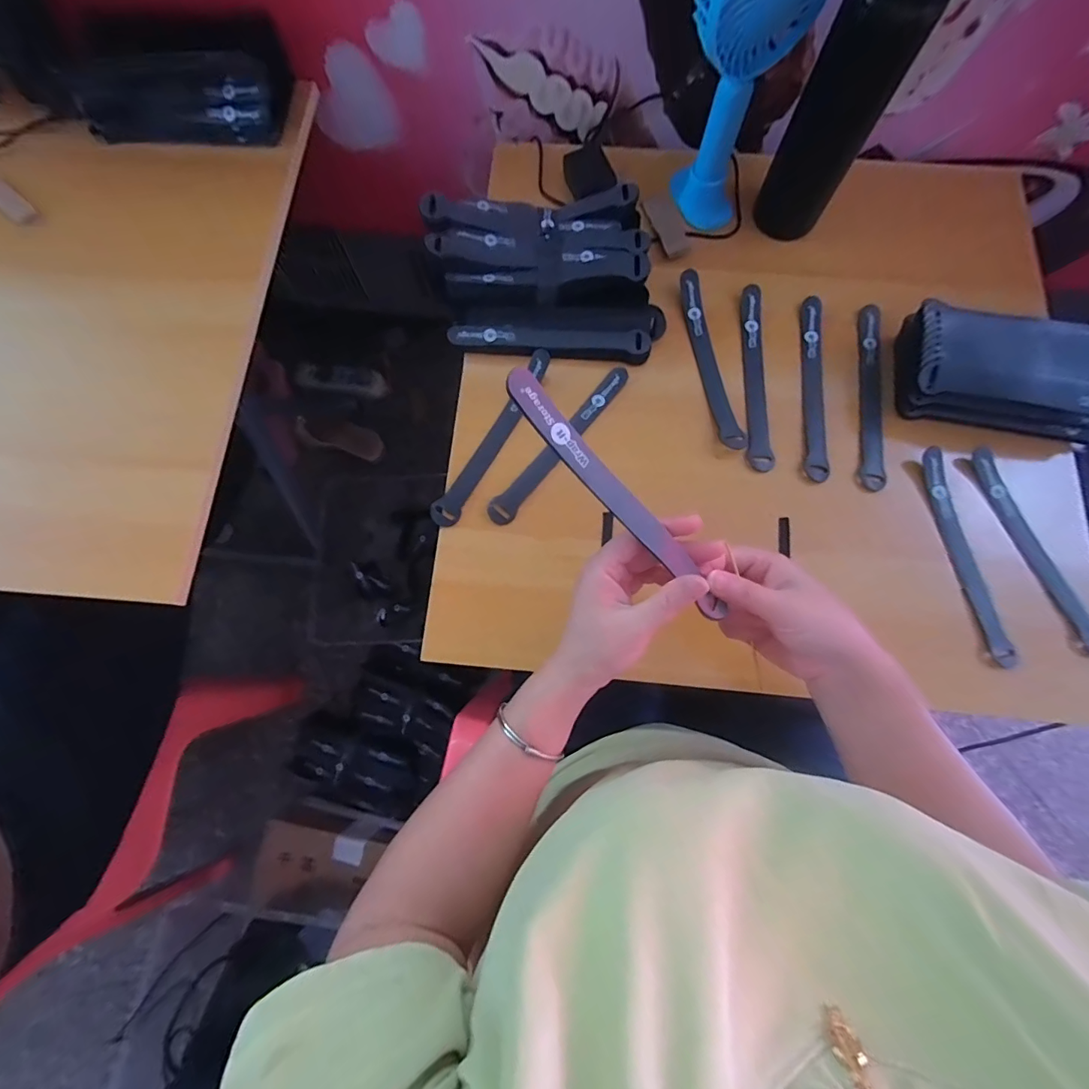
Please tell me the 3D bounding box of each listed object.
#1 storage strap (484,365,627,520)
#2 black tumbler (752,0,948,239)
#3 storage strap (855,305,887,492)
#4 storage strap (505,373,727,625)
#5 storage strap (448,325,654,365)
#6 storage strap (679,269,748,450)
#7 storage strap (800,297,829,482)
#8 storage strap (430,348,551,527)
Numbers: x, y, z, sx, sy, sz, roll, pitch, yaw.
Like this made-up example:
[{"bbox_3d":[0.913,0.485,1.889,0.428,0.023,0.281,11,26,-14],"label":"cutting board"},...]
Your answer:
[{"bbox_3d":[0.014,-0.097,0.439,0.024,0.007,0.192,37,81,8],"label":"storage strap"},{"bbox_3d":[0.264,-0.389,0.407,0.075,0.191,0.076,28,79,7],"label":"black tumbler"},{"bbox_3d":[0.314,-0.147,0.443,0.021,0.005,0.191,7,78,2],"label":"storage strap"},{"bbox_3d":[0.048,-0.025,0.285,0.019,0.011,0.197,-45,103,-8],"label":"storage strap"},{"bbox_3d":[0.005,-0.200,0.458,0.196,0.012,0.028,4,78,2],"label":"storage strap"},{"bbox_3d":[0.163,-0.183,0.453,0.022,0.011,0.191,-13,75,11],"label":"storage strap"},{"bbox_3d":[0.260,-0.154,0.444,0.020,0.008,0.193,6,78,2],"label":"storage strap"},{"bbox_3d":[-0.047,-0.102,0.440,0.024,0.011,0.193,32,81,-3],"label":"storage strap"}]

